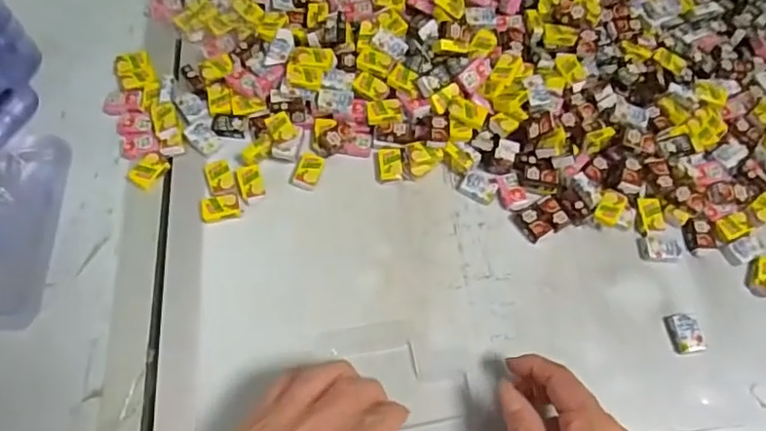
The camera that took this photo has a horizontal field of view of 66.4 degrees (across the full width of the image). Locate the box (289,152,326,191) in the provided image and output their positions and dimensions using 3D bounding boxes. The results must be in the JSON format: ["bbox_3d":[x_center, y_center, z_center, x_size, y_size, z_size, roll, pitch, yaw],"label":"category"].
[{"bbox_3d":[-0.056,-0.033,0.430,0.020,0.005,0.028,18,65,6],"label":"box"}]

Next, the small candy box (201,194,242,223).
[{"bbox_3d":[-0.115,-0.005,0.414,0.027,0.004,0.019,-13,66,-9],"label":"small candy box"}]

